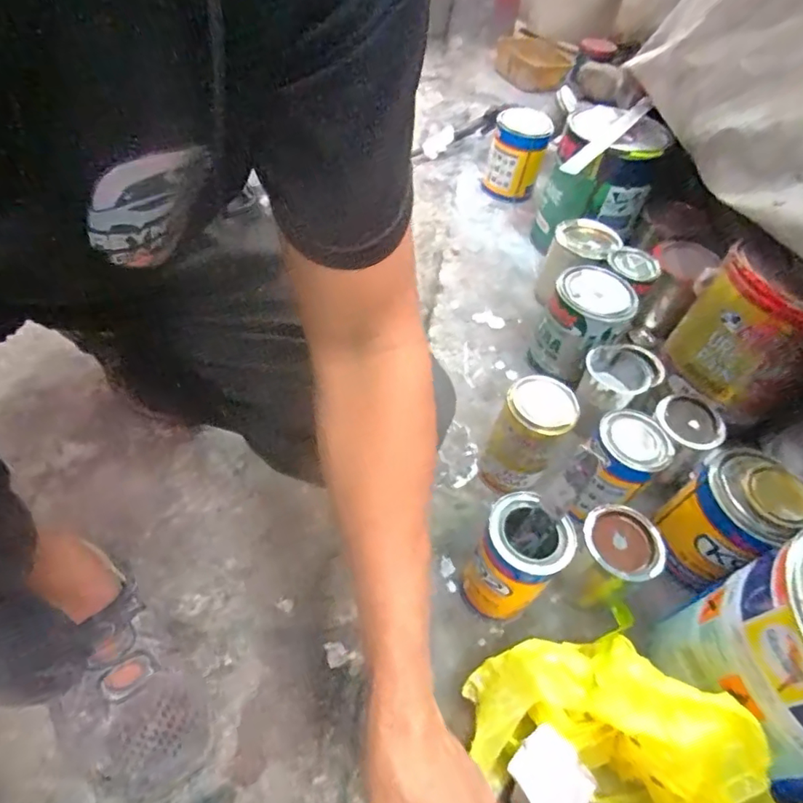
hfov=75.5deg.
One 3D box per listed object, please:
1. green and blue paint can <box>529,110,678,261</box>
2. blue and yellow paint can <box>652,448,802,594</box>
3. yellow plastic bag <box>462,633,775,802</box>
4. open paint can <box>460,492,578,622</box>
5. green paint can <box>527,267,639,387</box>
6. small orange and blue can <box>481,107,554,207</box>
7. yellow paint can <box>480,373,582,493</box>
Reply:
[{"bbox_3d":[0.332,-0.357,0.879,0.168,0.207,0.164,3,52,-4],"label":"green and blue paint can"},{"bbox_3d":[0.332,0.121,0.538,0.085,0.131,0.092,3,52,-4],"label":"blue and yellow paint can"},{"bbox_3d":[0.161,0.251,0.416,0.205,0.126,0.143,7,52,0],"label":"yellow plastic bag"},{"bbox_3d":[0.103,0.151,0.487,0.072,0.127,0.067,3,52,-4],"label":"open paint can"},{"bbox_3d":[0.239,-0.097,0.699,0.098,0.123,0.102,3,52,-4],"label":"green paint can"},{"bbox_3d":[0.224,-0.478,1.008,0.103,0.153,0.099,3,52,-4],"label":"small orange and blue can"},{"bbox_3d":[0.138,0.045,0.579,0.070,0.139,0.074,3,52,-4],"label":"yellow paint can"}]

